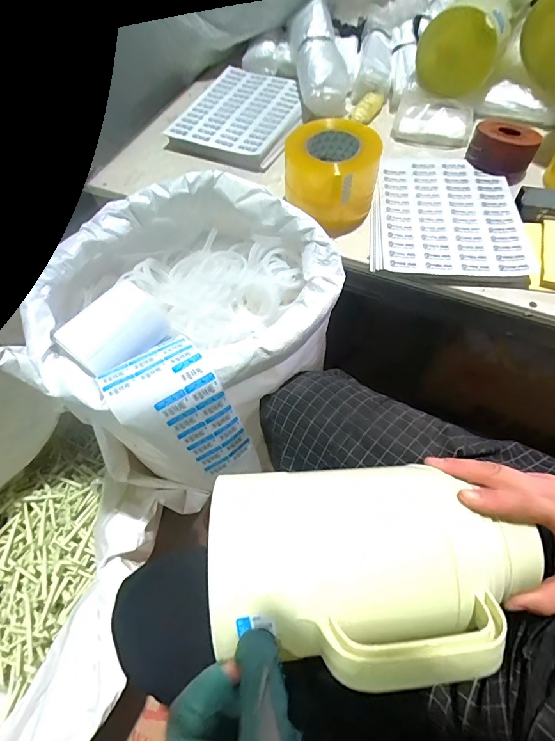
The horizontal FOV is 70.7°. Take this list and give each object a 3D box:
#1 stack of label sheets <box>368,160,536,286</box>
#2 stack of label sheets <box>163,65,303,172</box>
[{"bbox_3d":[0.254,-0.245,0.595,0.211,0.019,0.277,6,60,6],"label":"stack of label sheets"},{"bbox_3d":[-0.068,-0.510,0.775,0.216,0.029,0.297,16,61,12],"label":"stack of label sheets"}]

